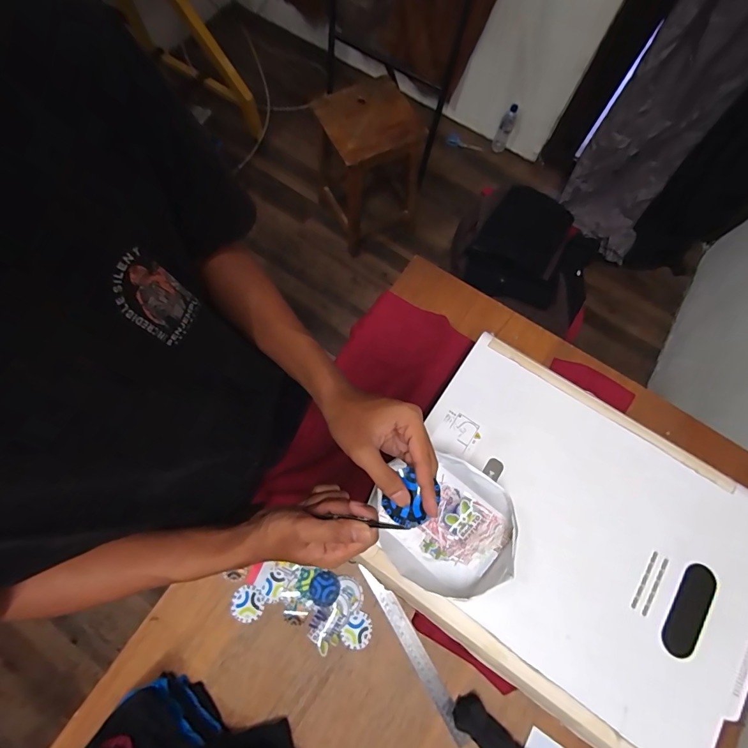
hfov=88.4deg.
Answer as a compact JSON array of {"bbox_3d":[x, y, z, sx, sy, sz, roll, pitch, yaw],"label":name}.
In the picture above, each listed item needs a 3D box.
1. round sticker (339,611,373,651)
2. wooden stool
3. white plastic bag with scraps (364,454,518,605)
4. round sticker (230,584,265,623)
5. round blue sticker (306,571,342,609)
[{"bbox_3d":[-0.027,0.428,0.638,0.047,0.004,0.054,30,74,9],"label":"round sticker"},{"bbox_3d":[-0.024,-0.784,1.520,0.307,0.522,0.332,-28,76,-8],"label":"wooden stool"},{"bbox_3d":[0.092,0.198,0.513,0.186,0.046,0.159,29,76,8],"label":"white plastic bag with scraps"},{"bbox_3d":[-0.213,0.387,0.646,0.053,0.004,0.055,0,72,-1],"label":"round sticker"},{"bbox_3d":[-0.084,0.365,0.653,0.052,0.004,0.053,0,72,-1],"label":"round blue sticker"}]

